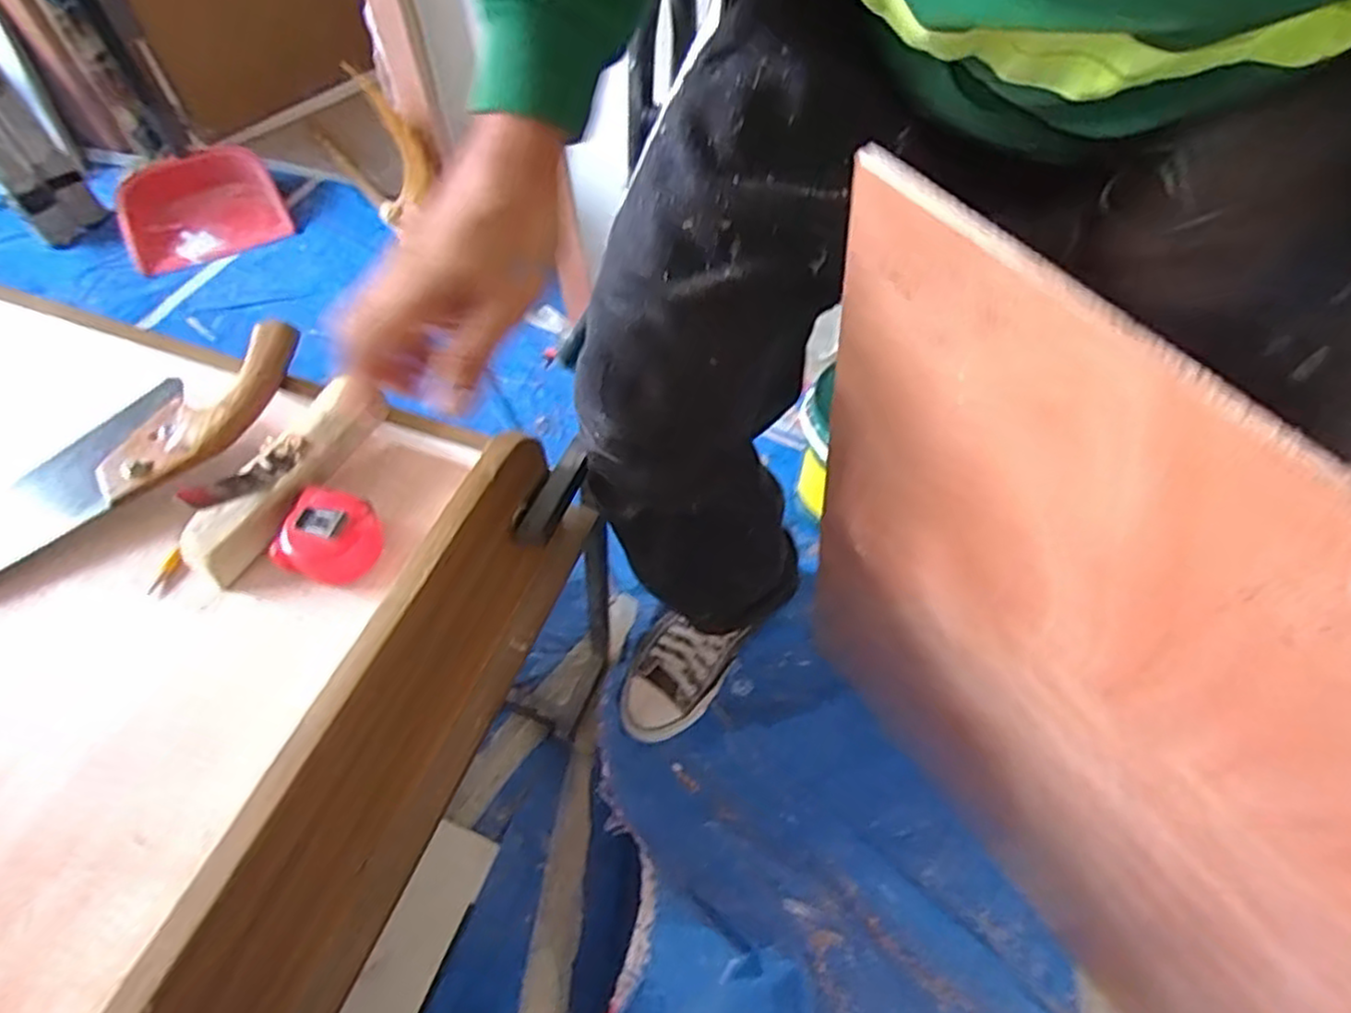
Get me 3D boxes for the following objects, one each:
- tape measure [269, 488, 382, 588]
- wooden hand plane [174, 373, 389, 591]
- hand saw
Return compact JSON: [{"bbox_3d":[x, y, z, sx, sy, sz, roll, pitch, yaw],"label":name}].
[{"bbox_3d":[-0.255,0.023,0.533,0.067,0.041,0.060,14,58,9],"label":"tape measure"},{"bbox_3d":[-0.299,-0.024,0.553,0.049,0.065,0.174,25,60,16],"label":"wooden hand plane"},{"bbox_3d":[-0.400,-0.068,0.575,0.230,0.040,0.088,-38,64,-22],"label":"hand saw"}]

